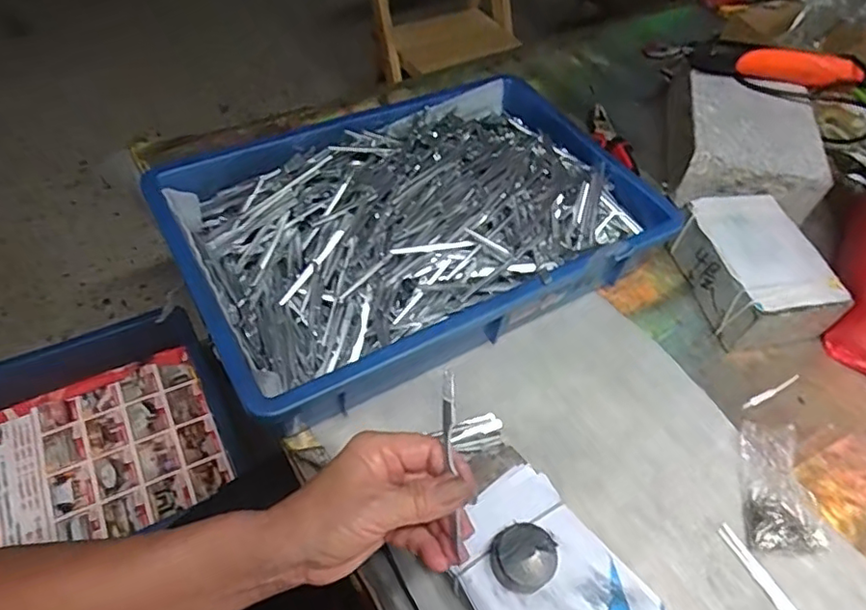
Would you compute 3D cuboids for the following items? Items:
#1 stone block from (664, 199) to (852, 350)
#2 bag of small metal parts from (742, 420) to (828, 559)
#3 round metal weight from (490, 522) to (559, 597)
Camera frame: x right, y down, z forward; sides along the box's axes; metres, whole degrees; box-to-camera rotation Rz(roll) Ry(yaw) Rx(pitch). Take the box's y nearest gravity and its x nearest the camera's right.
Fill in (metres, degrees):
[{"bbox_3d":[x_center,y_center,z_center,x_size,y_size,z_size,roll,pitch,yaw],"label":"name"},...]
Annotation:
[{"bbox_3d":[0.314,-0.034,0.579,0.101,0.067,0.142,-6,53,-11],"label":"stone block"},{"bbox_3d":[0.268,0.136,0.450,0.059,0.043,0.097,-1,54,-4],"label":"bag of small metal parts"},{"bbox_3d":[0.058,0.162,0.375,0.043,0.024,0.037,-9,54,-13],"label":"round metal weight"}]

